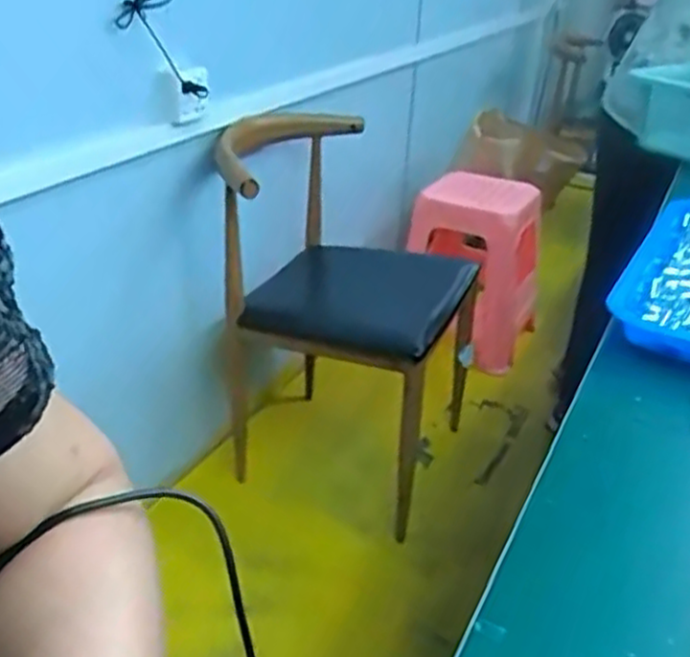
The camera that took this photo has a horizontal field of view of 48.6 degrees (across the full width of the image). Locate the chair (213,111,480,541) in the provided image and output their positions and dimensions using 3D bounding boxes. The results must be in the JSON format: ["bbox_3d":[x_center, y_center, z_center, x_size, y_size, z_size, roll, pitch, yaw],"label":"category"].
[{"bbox_3d":[-0.018,-0.057,1.683,0.597,0.686,0.607,7,29,8],"label":"chair"}]

